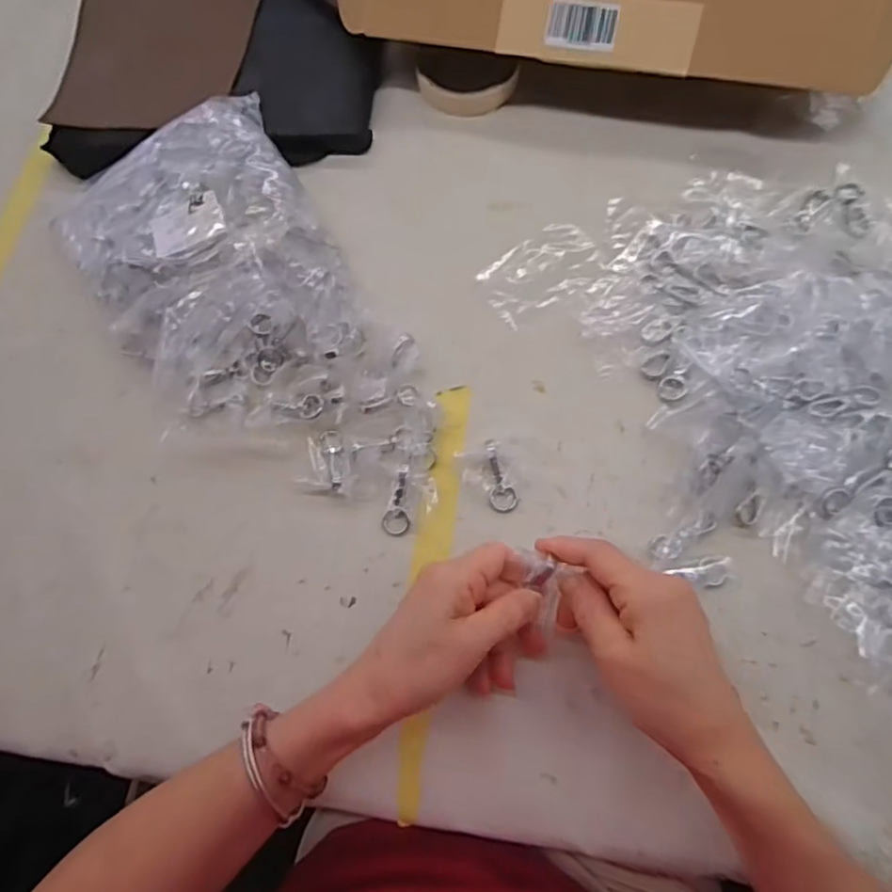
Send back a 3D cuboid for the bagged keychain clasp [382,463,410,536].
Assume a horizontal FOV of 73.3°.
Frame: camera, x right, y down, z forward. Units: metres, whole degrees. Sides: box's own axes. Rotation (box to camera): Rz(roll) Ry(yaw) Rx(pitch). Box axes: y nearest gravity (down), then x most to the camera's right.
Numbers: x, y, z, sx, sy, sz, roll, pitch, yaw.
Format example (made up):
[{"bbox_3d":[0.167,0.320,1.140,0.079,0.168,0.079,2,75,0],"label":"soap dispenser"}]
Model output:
[{"bbox_3d":[-0.030,0.035,0.385,0.018,0.004,0.046,8,91,4],"label":"bagged keychain clasp"}]

